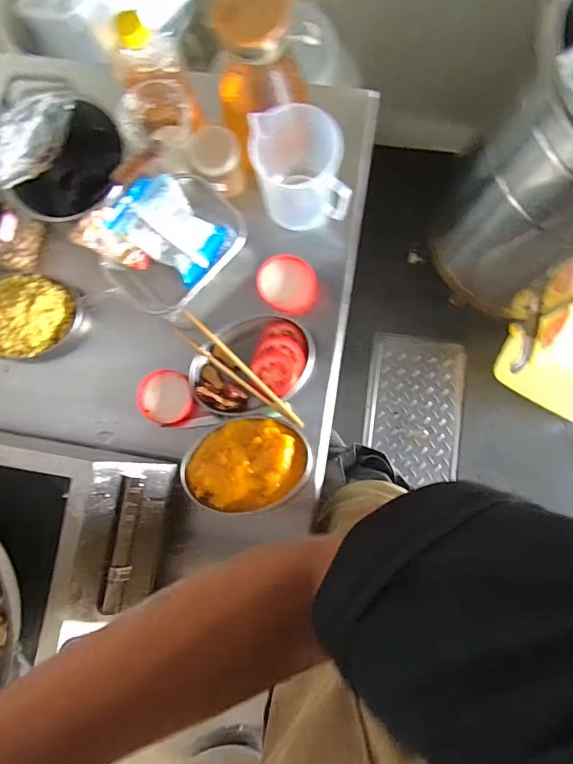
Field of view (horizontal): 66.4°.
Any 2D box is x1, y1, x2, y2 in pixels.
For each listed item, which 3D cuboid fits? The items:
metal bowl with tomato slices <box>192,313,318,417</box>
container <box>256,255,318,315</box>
[{"bbox_3d":[-0.051,-0.028,0.642,0.178,0.042,0.125,-25,83,0],"label":"metal bowl with tomato slices"},{"bbox_3d":[0.002,-0.144,0.659,0.087,0.042,0.080,15,85,5],"label":"container"}]

